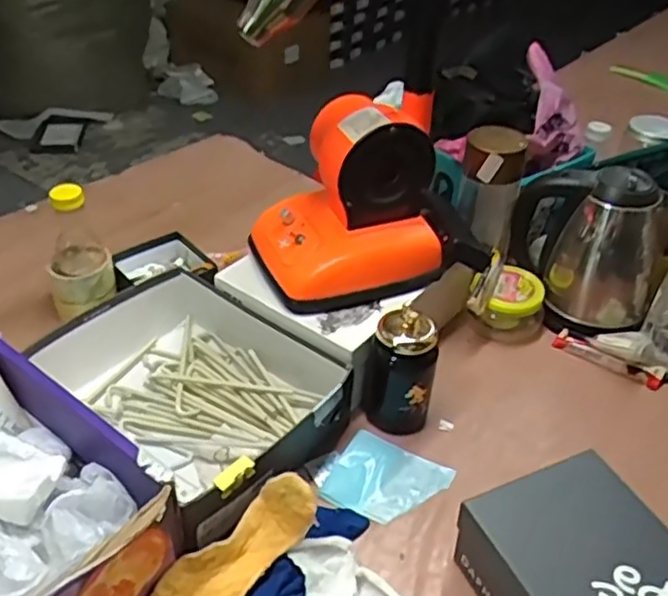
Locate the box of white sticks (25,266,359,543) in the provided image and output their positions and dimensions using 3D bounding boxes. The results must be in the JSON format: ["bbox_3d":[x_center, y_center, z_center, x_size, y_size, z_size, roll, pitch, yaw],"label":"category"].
[{"bbox_3d":[-0.178,0.098,0.853,0.261,0.104,0.373,-30,48,-34],"label":"box of white sticks"}]

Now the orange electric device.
[{"bbox_3d":[0.045,-0.129,0.884,0.276,0.205,0.154,-11,40,-16],"label":"orange electric device"}]

